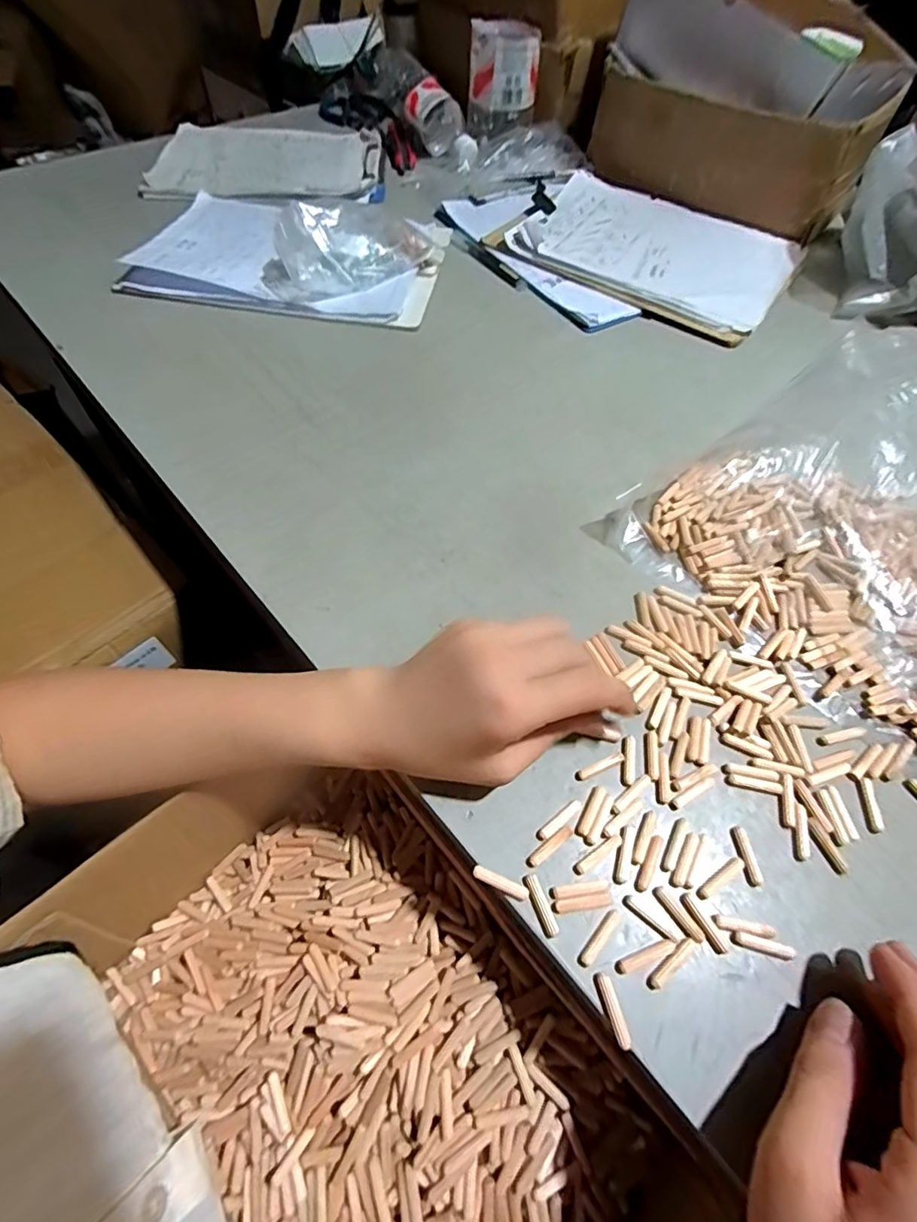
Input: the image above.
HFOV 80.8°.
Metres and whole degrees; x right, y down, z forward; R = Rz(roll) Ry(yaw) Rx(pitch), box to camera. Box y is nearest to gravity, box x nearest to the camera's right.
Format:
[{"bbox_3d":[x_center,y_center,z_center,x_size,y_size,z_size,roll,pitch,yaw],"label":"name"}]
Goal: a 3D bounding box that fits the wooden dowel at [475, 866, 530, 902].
[{"bbox_3d":[0.022,0.141,0.280,0.030,0.004,0.007,21,61,10],"label":"wooden dowel"}]

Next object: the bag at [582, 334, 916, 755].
[{"bbox_3d":[0.326,-0.093,0.402,0.354,0.067,0.268,-37,68,-21],"label":"bag"}]

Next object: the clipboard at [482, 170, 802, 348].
[{"bbox_3d":[0.226,-0.437,0.640,0.319,0.017,0.241,30,63,14],"label":"clipboard"}]

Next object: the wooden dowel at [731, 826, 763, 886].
[{"bbox_3d":[0.157,0.133,0.293,0.008,0.006,0.029,-7,60,-6],"label":"wooden dowel"}]

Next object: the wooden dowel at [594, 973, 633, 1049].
[{"bbox_3d":[0.073,0.188,0.254,0.008,0.007,0.029,-13,61,-9],"label":"wooden dowel"}]

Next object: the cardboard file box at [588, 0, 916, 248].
[{"bbox_3d":[0.356,-0.655,0.667,0.336,0.186,0.266,25,60,13],"label":"cardboard file box"}]

